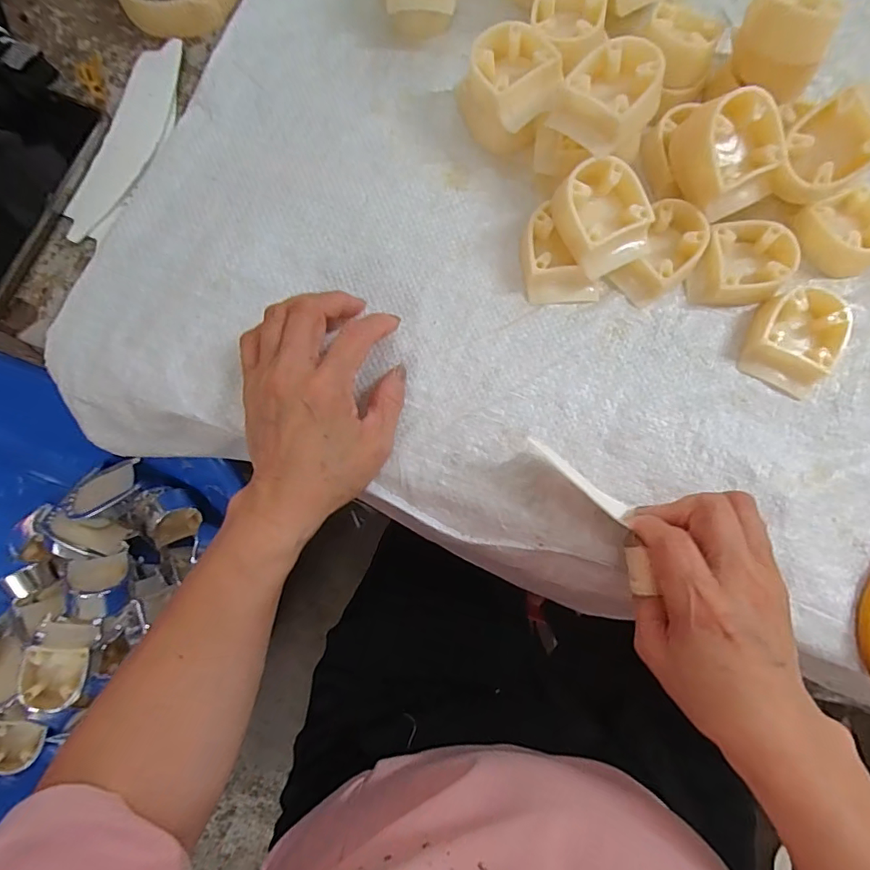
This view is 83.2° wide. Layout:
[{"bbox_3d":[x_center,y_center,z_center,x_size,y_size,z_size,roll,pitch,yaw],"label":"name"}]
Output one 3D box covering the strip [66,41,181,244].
[{"bbox_3d":[-0.206,-0.202,0.334,0.045,0.007,0.157,14,76,7],"label":"strip"}]

